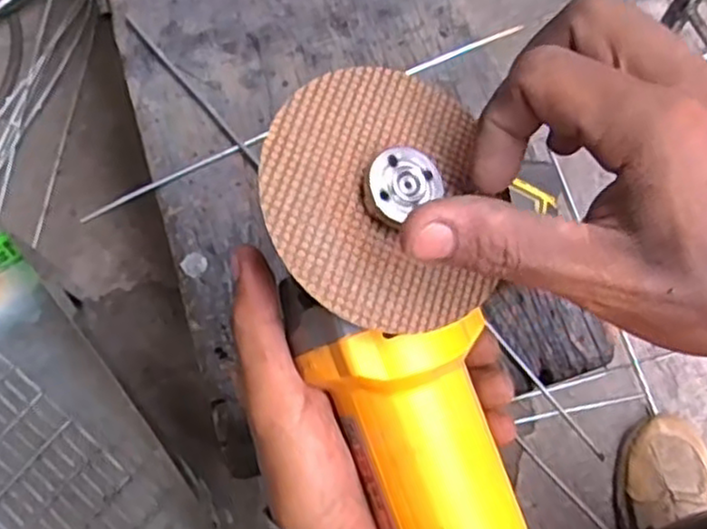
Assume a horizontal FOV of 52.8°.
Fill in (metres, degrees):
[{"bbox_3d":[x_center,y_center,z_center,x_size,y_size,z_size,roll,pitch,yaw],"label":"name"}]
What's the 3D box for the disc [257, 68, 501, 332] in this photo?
[{"bbox_3d":[0.008,-0.025,0.256,0.083,0.004,0.095,2,75,-22],"label":"disc"}]

